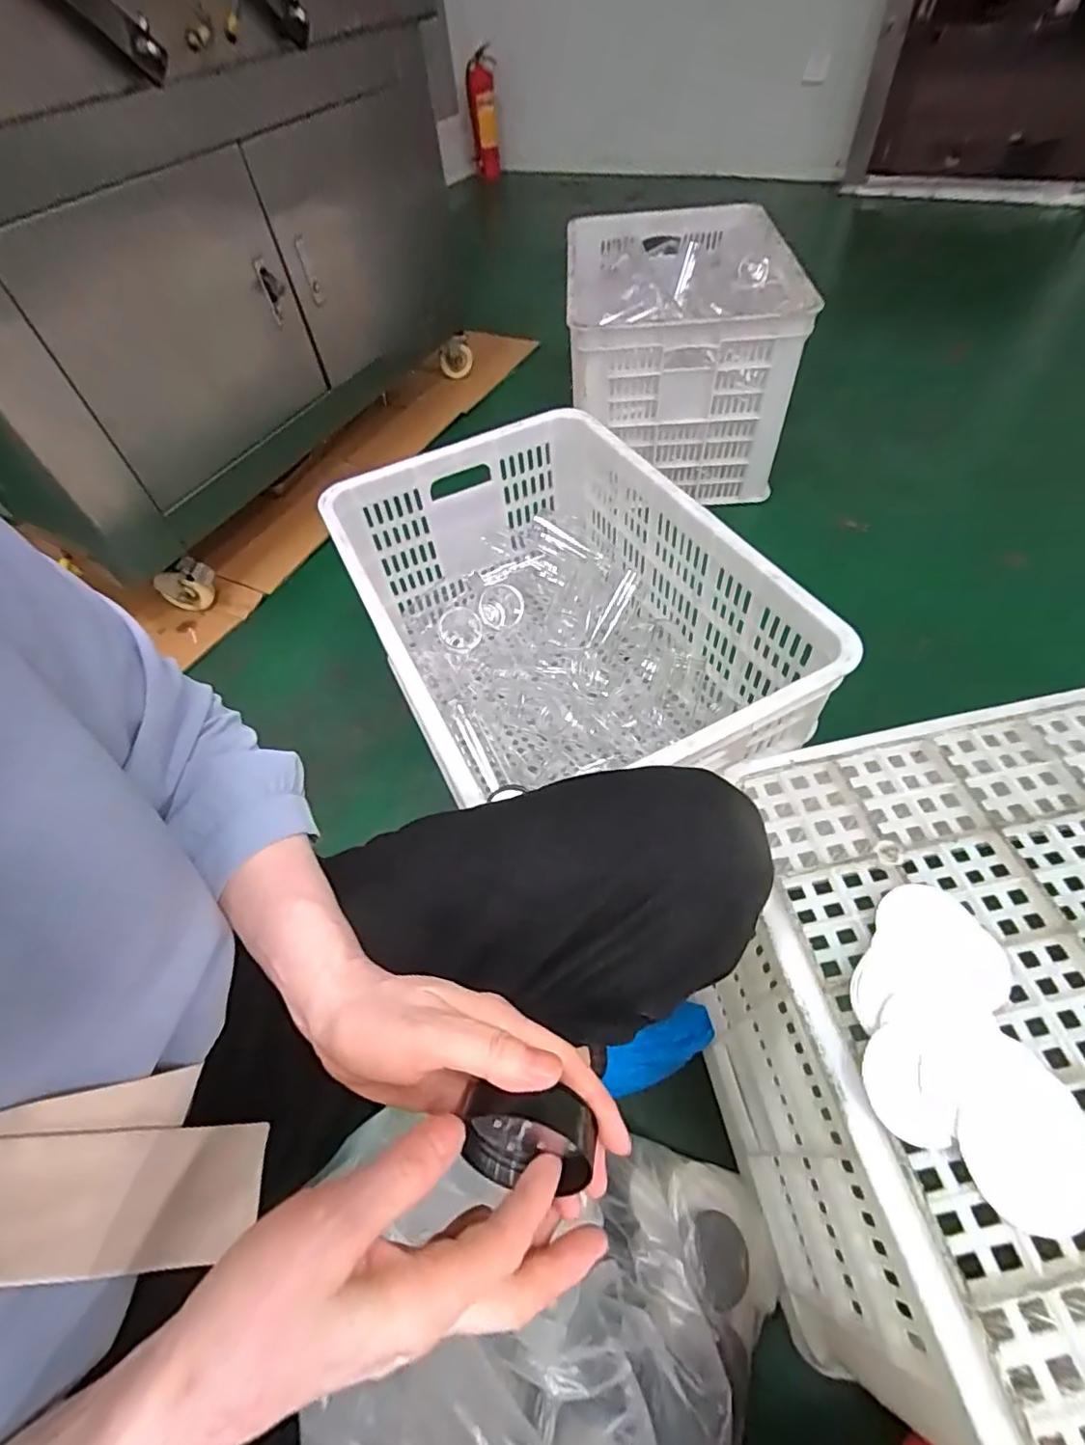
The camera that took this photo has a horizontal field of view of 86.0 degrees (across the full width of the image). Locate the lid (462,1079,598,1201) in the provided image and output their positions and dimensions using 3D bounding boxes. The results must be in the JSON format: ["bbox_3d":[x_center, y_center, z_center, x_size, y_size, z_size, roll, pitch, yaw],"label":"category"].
[{"bbox_3d":[-0.007,0.200,0.281,0.063,0.071,0.023,5,33,10],"label":"lid"}]

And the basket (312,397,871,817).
[{"bbox_3d":[0.025,-0.105,0.823,0.406,0.339,0.628,-28,56,-14],"label":"basket"}]

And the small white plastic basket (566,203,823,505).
[{"bbox_3d":[0.268,-0.778,1.233,0.403,0.349,0.501,-1,54,5],"label":"small white plastic basket"}]

